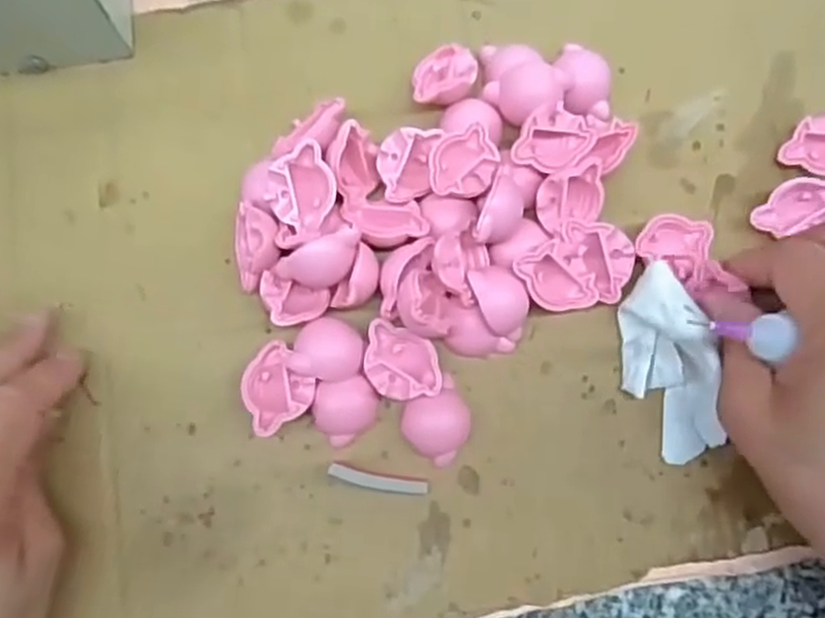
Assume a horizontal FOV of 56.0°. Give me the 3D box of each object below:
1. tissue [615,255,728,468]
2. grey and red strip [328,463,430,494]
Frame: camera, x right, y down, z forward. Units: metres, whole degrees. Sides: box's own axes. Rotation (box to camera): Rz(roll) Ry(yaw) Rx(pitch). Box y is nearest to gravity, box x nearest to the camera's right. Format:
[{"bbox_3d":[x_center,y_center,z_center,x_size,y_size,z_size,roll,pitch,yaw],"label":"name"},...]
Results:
[{"bbox_3d":[0.104,0.023,0.314,0.032,0.028,0.078,-15,96,-3],"label":"tissue"},{"bbox_3d":[-0.014,0.069,0.312,0.041,0.004,0.006,15,78,-15],"label":"grey and red strip"}]

